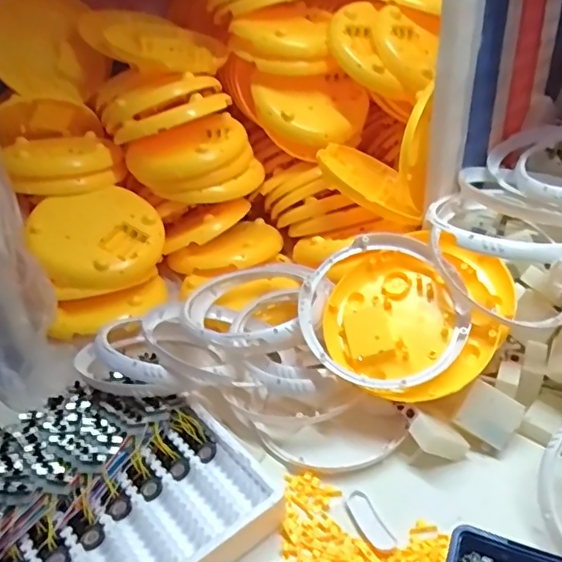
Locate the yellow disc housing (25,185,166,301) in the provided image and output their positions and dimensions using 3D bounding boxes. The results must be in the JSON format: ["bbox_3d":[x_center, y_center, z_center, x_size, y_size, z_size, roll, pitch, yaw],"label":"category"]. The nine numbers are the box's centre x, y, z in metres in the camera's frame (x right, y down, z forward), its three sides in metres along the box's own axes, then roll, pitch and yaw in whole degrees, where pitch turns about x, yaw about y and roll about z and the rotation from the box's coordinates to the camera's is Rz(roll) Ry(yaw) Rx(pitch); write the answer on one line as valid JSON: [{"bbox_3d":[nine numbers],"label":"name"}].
[{"bbox_3d":[-0.251,-0.062,0.776,0.169,0.043,0.156,4,69,-11],"label":"yellow disc housing"}]

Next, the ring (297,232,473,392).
[{"bbox_3d":[0.109,0.033,0.625,0.176,0.019,0.181,-3,63,6],"label":"ring"}]

